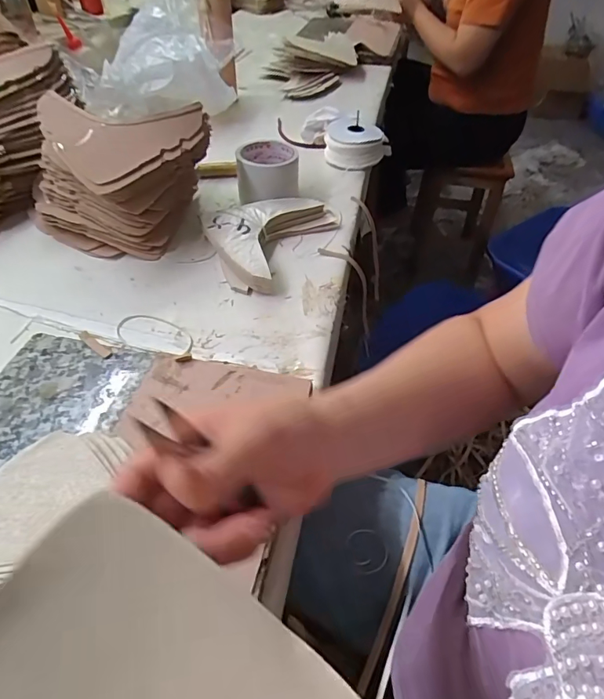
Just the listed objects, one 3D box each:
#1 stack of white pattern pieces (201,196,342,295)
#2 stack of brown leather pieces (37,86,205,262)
[{"bbox_3d":[-0.048,-0.161,0.611,0.135,0.030,0.220,24,50,18],"label":"stack of white pattern pieces"},{"bbox_3d":[-0.240,-0.230,0.595,0.186,0.138,0.176,20,49,15],"label":"stack of brown leather pieces"}]

